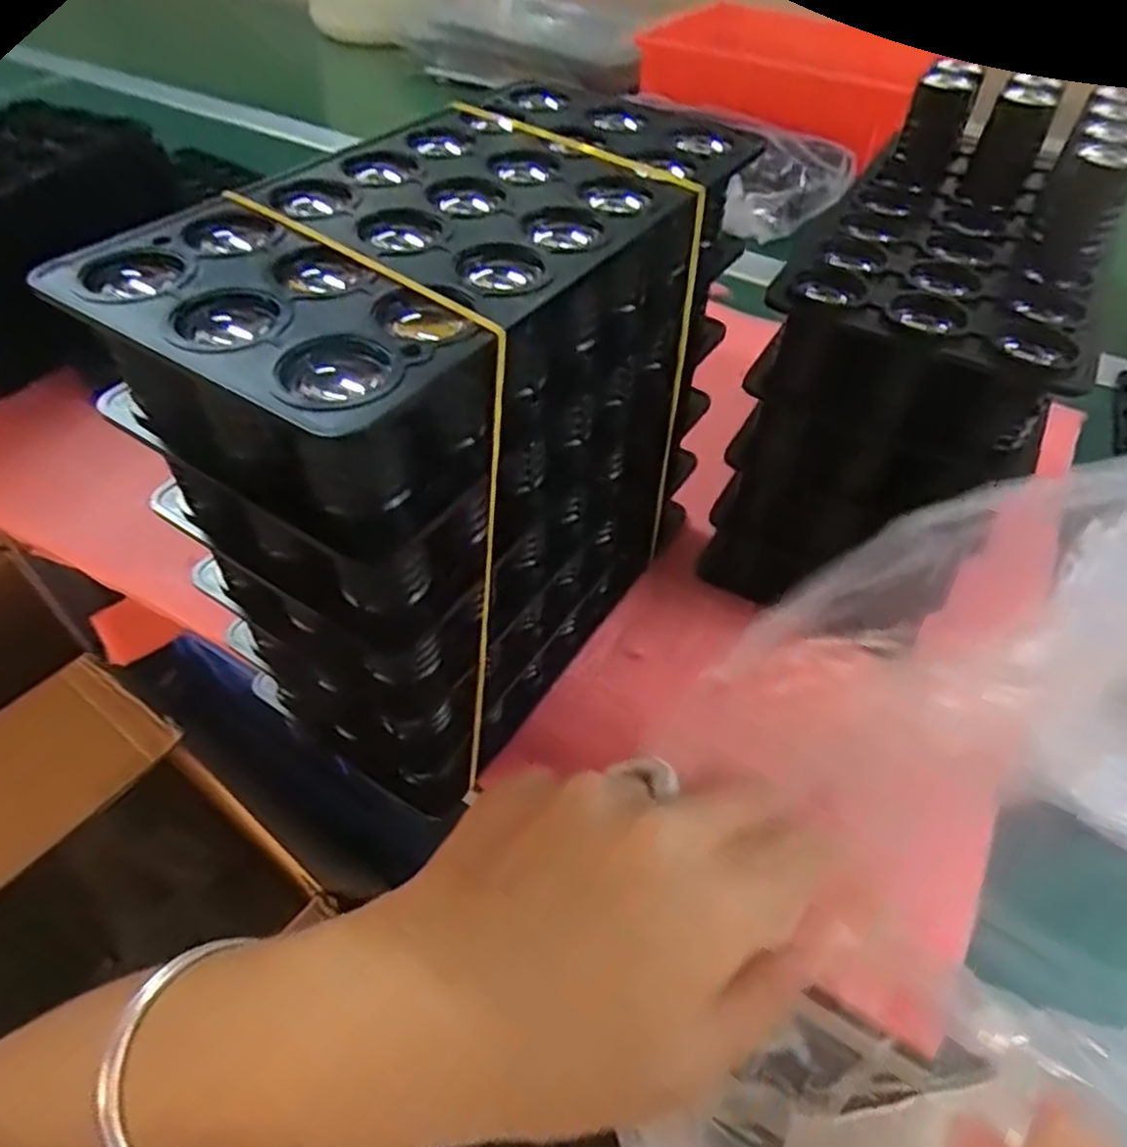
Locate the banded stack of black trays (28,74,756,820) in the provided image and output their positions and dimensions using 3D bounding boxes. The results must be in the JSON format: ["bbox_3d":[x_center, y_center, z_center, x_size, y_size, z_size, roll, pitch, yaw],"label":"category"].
[{"bbox_3d":[-0.030,-0.044,0.259,0.095,0.170,0.181,27,53,20],"label":"banded stack of black trays"}]

